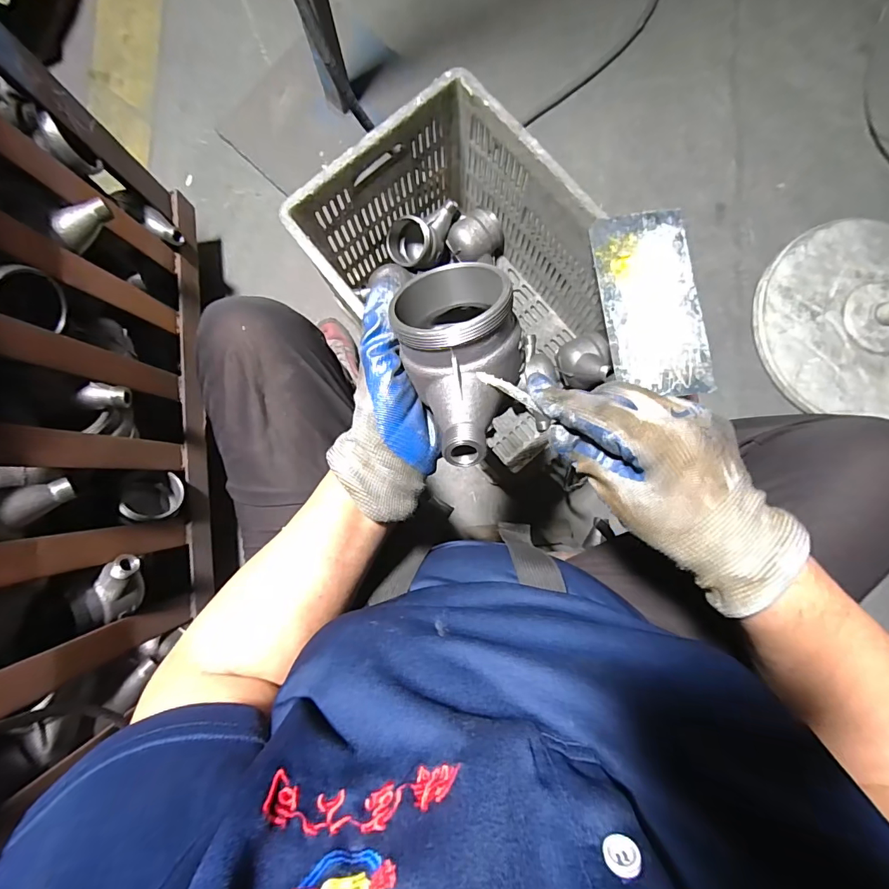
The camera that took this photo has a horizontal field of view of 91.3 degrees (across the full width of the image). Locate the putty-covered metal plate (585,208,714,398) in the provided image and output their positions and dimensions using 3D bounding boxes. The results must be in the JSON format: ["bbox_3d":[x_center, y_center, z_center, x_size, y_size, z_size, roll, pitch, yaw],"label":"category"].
[{"bbox_3d":[0.255,-0.174,0.535,0.116,0.011,0.228,-8,86,0],"label":"putty-covered metal plate"}]

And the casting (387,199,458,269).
[{"bbox_3d":[-0.032,-0.342,0.739,0.127,0.078,0.082,-14,86,-1],"label":"casting"}]

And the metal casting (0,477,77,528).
[{"bbox_3d":[-0.390,0.053,0.414,0.025,0.059,0.025,33,119,2],"label":"metal casting"}]

